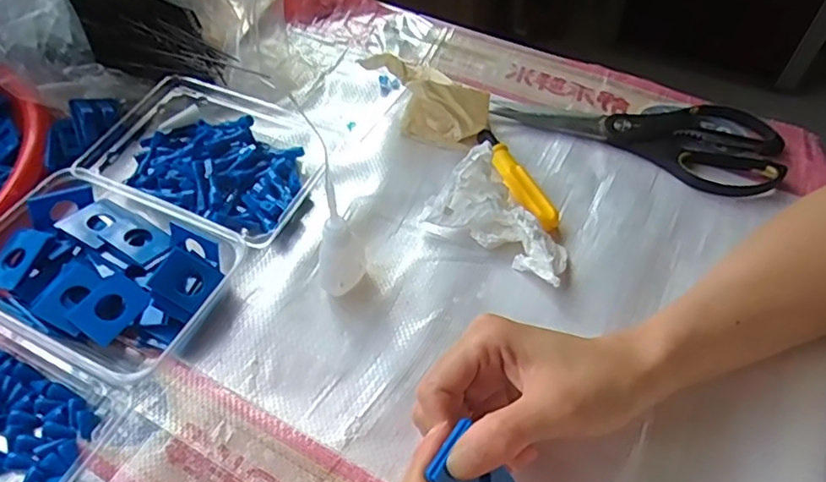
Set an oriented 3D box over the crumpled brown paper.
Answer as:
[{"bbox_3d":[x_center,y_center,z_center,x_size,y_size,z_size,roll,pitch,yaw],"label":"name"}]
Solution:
[{"bbox_3d":[0.007,-0.111,0.453,0.102,0.056,0.033,14,55,11],"label":"crumpled brown paper"}]

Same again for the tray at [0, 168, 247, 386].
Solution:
[{"bbox_3d":[-0.203,0.021,0.375,0.156,0.037,0.107,20,57,15],"label":"tray"}]

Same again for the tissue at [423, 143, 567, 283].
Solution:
[{"bbox_3d":[0.061,-0.011,0.389,0.055,0.047,0.098,-35,60,-22],"label":"tissue"}]

